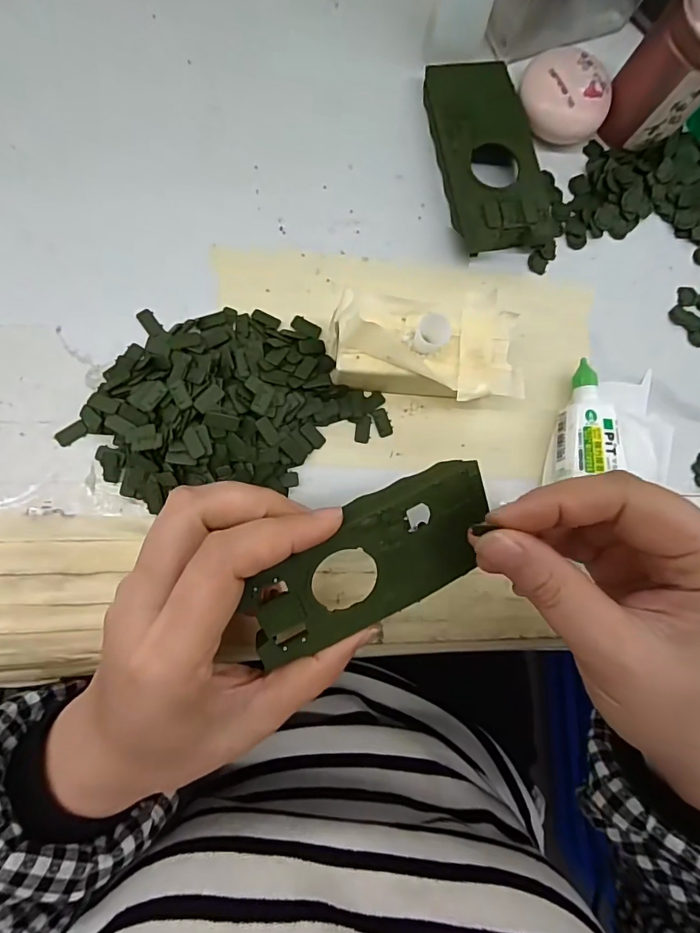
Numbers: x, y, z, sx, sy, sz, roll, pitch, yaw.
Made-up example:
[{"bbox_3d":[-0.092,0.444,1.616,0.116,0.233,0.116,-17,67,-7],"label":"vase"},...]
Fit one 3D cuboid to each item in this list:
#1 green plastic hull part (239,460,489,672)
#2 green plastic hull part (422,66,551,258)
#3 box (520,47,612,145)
[{"bbox_3d":[0.008,0.036,0.185,0.100,0.012,0.047,-23,112,-11],"label":"green plastic hull part"},{"bbox_3d":[0.071,-0.164,0.250,0.048,0.020,0.106,-9,85,-7],"label":"green plastic hull part"},{"bbox_3d":[0.115,-0.197,0.256,0.043,0.022,0.040,1,84,-7],"label":"box"}]

